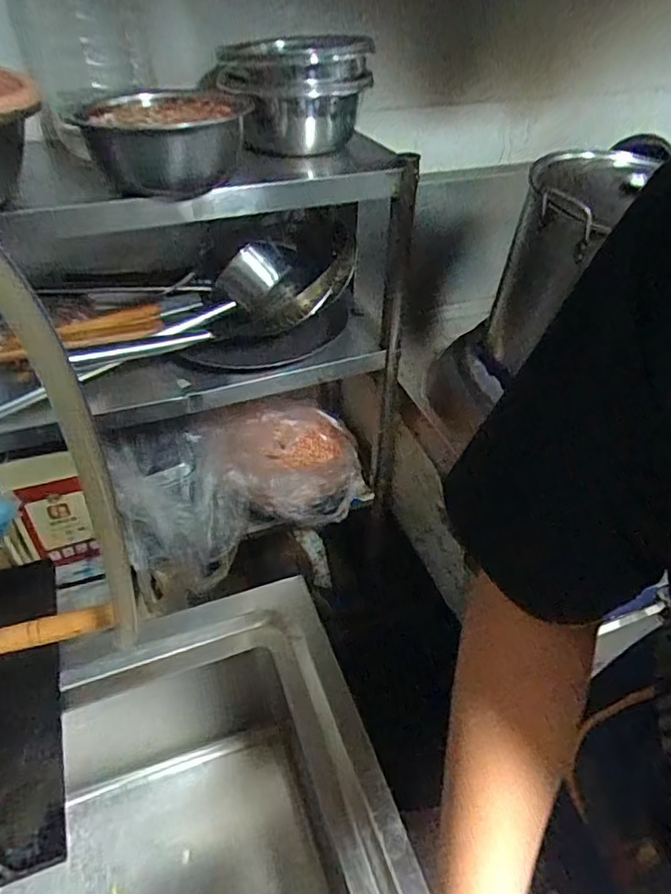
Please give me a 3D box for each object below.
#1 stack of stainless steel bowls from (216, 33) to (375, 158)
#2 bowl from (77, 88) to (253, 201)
[{"bbox_3d":[-0.058,-0.523,0.853,0.214,0.135,0.213,-2,42,-5],"label":"stack of stainless steel bowls"},{"bbox_3d":[-0.206,-0.380,0.728,0.195,0.088,0.228,-9,43,-12],"label":"bowl"}]

